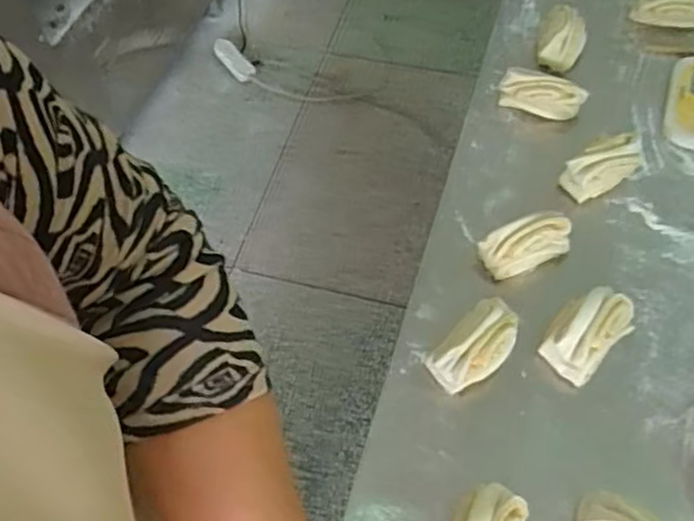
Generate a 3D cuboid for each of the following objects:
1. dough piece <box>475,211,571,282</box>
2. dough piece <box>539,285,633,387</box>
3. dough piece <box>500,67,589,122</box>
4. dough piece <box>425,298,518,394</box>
[{"bbox_3d":[0.179,-0.018,0.699,0.090,0.049,0.046,-18,57,-10],"label":"dough piece"},{"bbox_3d":[0.224,0.064,0.643,0.093,0.045,0.058,-39,63,-21],"label":"dough piece"},{"bbox_3d":[0.228,-0.195,0.814,0.095,0.048,0.033,20,59,15],"label":"dough piece"},{"bbox_3d":[0.119,0.077,0.640,0.097,0.045,0.055,-40,64,-22],"label":"dough piece"}]

